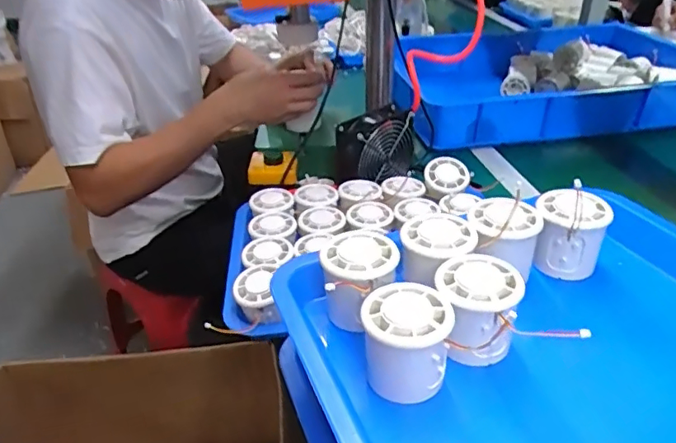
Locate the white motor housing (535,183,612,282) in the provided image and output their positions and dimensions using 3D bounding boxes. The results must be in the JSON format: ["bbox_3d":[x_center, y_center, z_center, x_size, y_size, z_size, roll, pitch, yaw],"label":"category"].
[{"bbox_3d":[0.189,0.011,0.451,0.056,0.064,0.054,13,36,21],"label":"white motor housing"}]

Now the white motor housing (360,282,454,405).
[{"bbox_3d":[0.043,0.080,0.353,0.055,0.058,0.055,-1,33,1],"label":"white motor housing"}]

